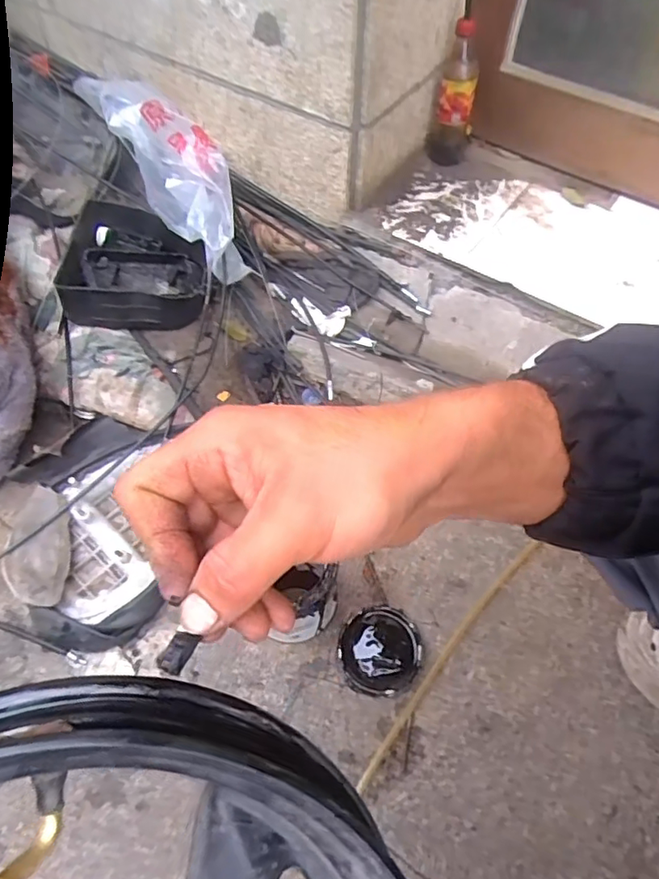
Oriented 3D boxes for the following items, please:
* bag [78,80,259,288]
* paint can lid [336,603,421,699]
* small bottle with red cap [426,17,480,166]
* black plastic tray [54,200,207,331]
[{"bbox_3d":[-0.249,-0.422,0.862,0.096,0.146,0.394,-38,95,-22],"label":"bag"},{"bbox_3d":[0.059,0.244,0.654,0.095,0.025,0.093,0,57,-1],"label":"paint can lid"},{"bbox_3d":[0.219,-0.588,0.978,0.073,0.208,0.070,11,58,6],"label":"small bottle with red cap"},{"bbox_3d":[-0.305,-0.276,0.888,0.205,0.086,0.200,-9,58,-6],"label":"black plastic tray"}]

